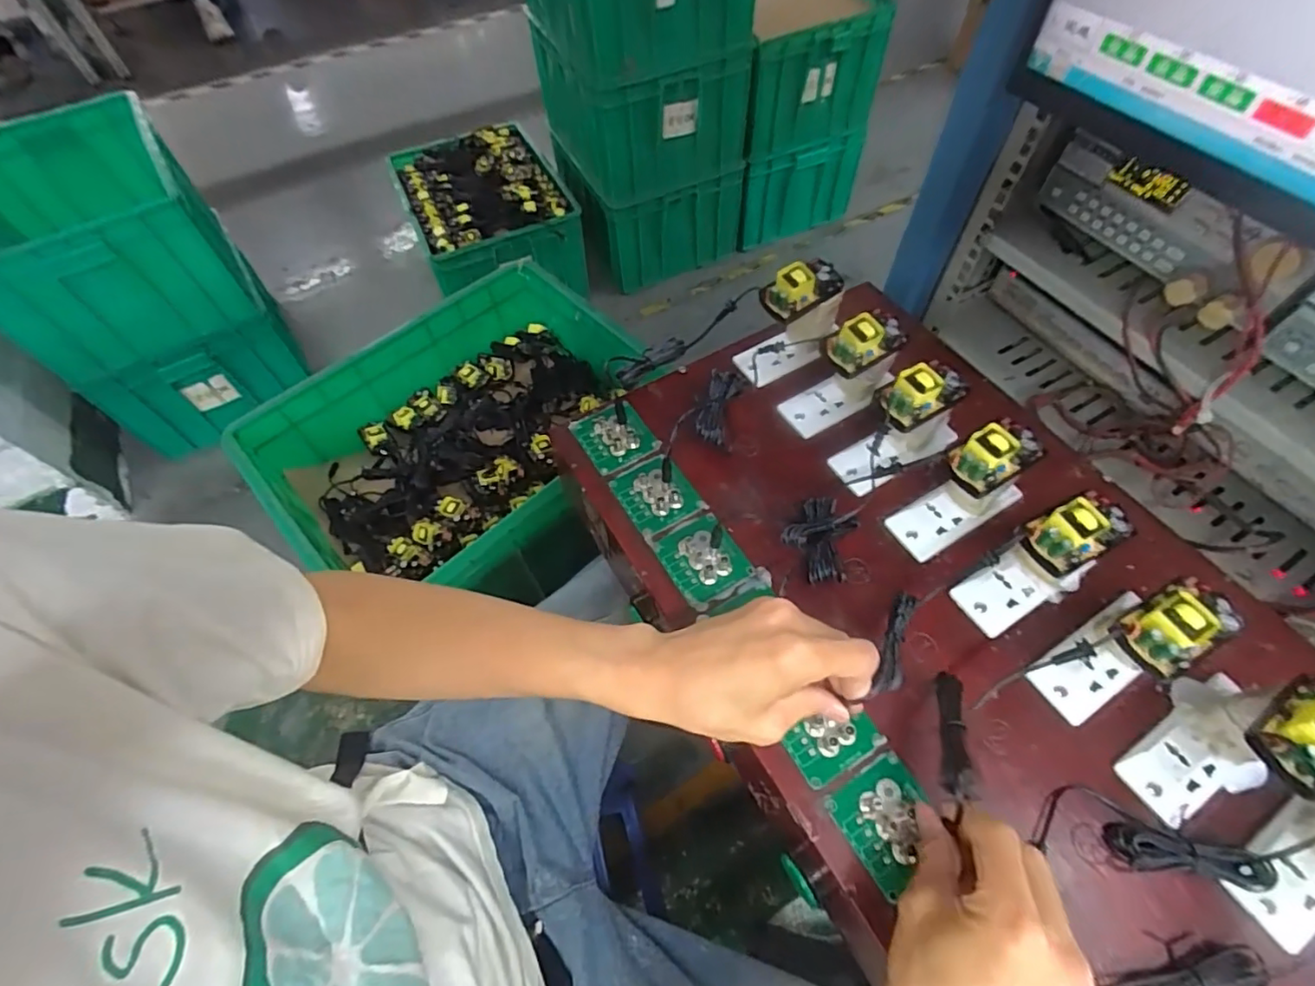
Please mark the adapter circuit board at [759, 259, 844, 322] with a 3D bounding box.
[{"bbox_3d":[0.130,-0.184,0.529,0.066,0.032,0.036,-25,60,-12],"label":"adapter circuit board"}]

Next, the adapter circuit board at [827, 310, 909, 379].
[{"bbox_3d":[0.174,-0.126,0.490,0.061,0.032,0.033,-27,61,-14],"label":"adapter circuit board"}]

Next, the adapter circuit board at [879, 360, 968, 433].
[{"bbox_3d":[0.208,-0.078,0.461,0.067,0.026,0.037,-29,61,-15],"label":"adapter circuit board"}]

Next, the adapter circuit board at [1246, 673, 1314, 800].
[{"bbox_3d":[0.362,0.132,0.323,0.063,0.024,0.039,-27,61,-14],"label":"adapter circuit board"}]

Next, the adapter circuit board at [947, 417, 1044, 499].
[{"bbox_3d":[0.246,-0.028,0.427,0.059,0.028,0.037,-28,61,-14],"label":"adapter circuit board"}]

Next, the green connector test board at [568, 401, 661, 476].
[{"bbox_3d":[-0.041,-0.054,0.550,0.063,0.010,0.067,-28,61,-14],"label":"green connector test board"}]

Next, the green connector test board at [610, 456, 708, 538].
[{"bbox_3d":[-0.002,-0.001,0.515,0.058,0.007,0.069,-28,61,-14],"label":"green connector test board"}]

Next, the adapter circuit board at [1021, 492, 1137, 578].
[{"bbox_3d":[0.284,0.025,0.395,0.062,0.026,0.037,-24,60,-12],"label":"adapter circuit board"}]

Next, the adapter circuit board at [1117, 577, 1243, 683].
[{"bbox_3d":[0.322,0.081,0.361,0.066,0.026,0.039,-26,61,-13],"label":"adapter circuit board"}]

